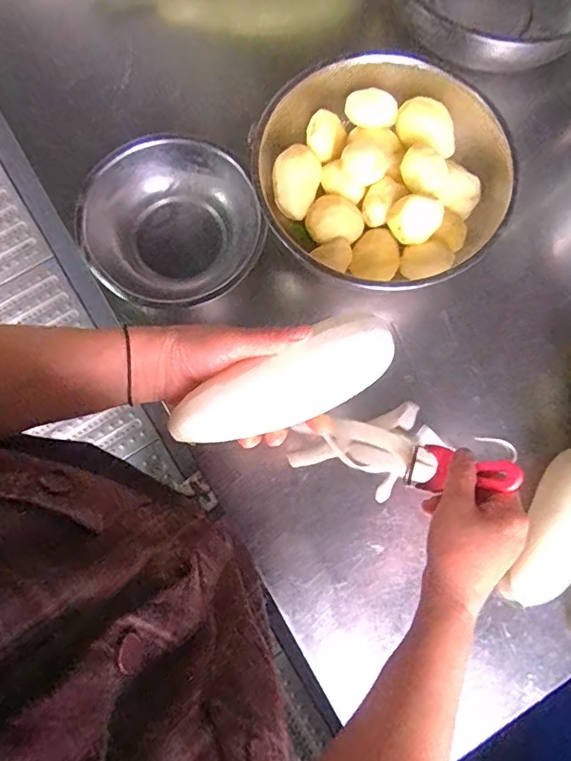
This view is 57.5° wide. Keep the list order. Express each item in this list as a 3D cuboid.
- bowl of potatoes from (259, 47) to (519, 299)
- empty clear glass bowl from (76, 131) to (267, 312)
[{"bbox_3d":[0.102,-0.208,0.541,0.246,0.092,0.244,0,78,0],"label":"bowl of potatoes"},{"bbox_3d":[-0.117,-0.156,0.555,0.178,0.096,0.187,-37,81,-7],"label":"empty clear glass bowl"}]

